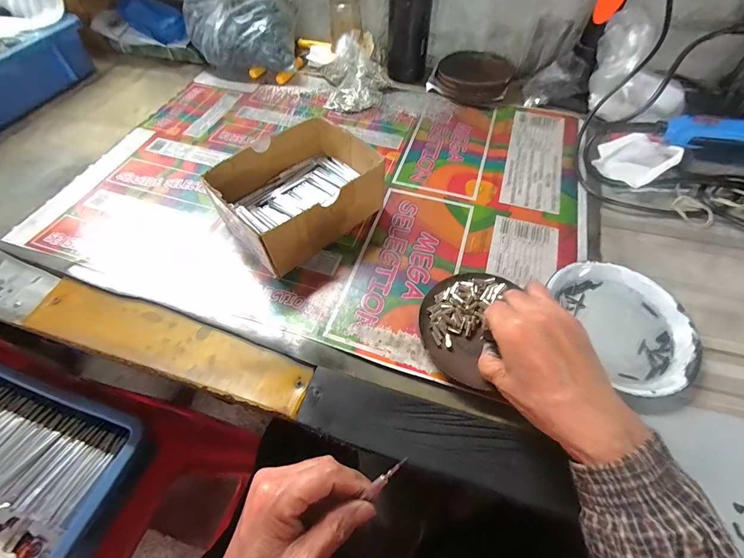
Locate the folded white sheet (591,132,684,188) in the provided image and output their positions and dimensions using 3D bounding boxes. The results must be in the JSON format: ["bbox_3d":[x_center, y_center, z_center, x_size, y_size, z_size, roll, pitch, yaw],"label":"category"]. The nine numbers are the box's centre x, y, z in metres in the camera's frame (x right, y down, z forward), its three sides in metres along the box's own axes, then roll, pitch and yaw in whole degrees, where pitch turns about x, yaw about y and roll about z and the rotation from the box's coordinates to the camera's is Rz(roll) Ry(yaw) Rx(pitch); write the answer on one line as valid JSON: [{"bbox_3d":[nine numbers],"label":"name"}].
[{"bbox_3d":[0.336,-0.156,0.437,0.069,0.008,0.078,-43,58,6],"label":"folded white sheet"}]

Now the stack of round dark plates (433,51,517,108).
[{"bbox_3d":[0.166,-0.331,0.553,0.114,0.031,0.104,20,60,13],"label":"stack of round dark plates"}]

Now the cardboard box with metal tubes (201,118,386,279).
[{"bbox_3d":[-0.081,-0.097,0.380,0.156,0.068,0.119,-40,65,-22],"label":"cardboard box with metal tubes"}]

